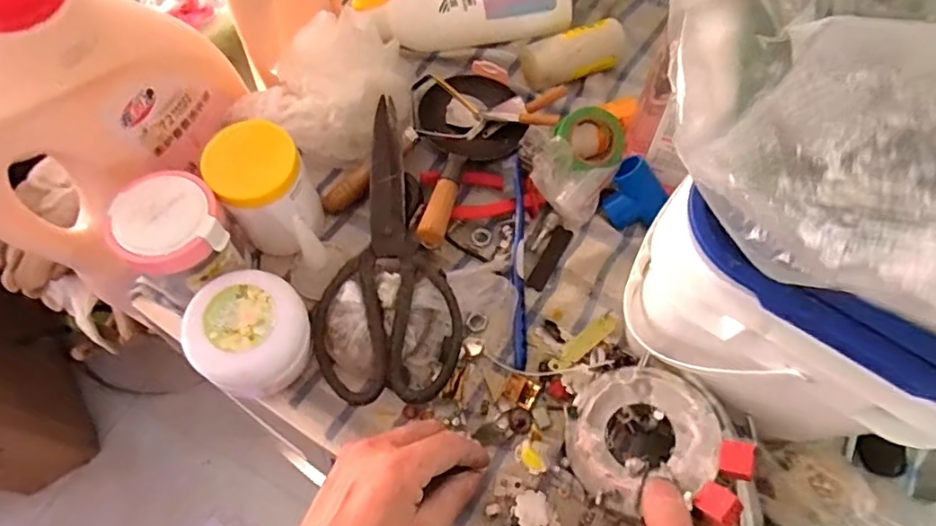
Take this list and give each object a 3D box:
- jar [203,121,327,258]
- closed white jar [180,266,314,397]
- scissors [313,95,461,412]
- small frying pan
[{"bbox_3d":[-0.153,-0.047,0.456,0.068,0.110,0.077,-24,69,-10],"label":"jar"},{"bbox_3d":[-0.159,0.052,0.429,0.078,0.063,0.078,0,67,-1],"label":"closed white jar"},{"bbox_3d":[-0.071,-0.016,0.473,0.110,0.029,0.252,-6,67,-3],"label":"scissors"},{"bbox_3d":[-0.015,-0.097,0.522,0.097,0.051,0.185,23,68,9],"label":"small frying pan"}]

